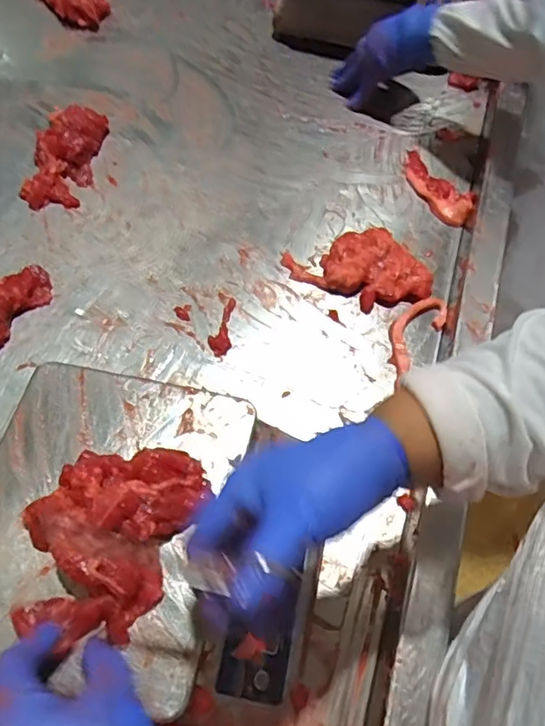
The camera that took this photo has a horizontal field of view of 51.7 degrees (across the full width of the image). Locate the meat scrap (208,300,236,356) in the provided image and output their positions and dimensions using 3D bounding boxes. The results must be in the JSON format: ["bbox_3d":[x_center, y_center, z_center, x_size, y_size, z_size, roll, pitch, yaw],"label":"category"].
[{"bbox_3d":[-0.057,-0.042,0.623,0.025,0.009,0.073,4,62,-1],"label":"meat scrap"}]

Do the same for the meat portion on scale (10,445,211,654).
[{"bbox_3d":[-0.113,0.111,0.379,0.101,0.038,0.142,29,64,12],"label":"meat portion on scale"}]

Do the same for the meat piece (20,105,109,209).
[{"bbox_3d":[-0.267,-0.264,0.720,0.084,0.047,0.158,19,76,8],"label":"meat piece"}]

